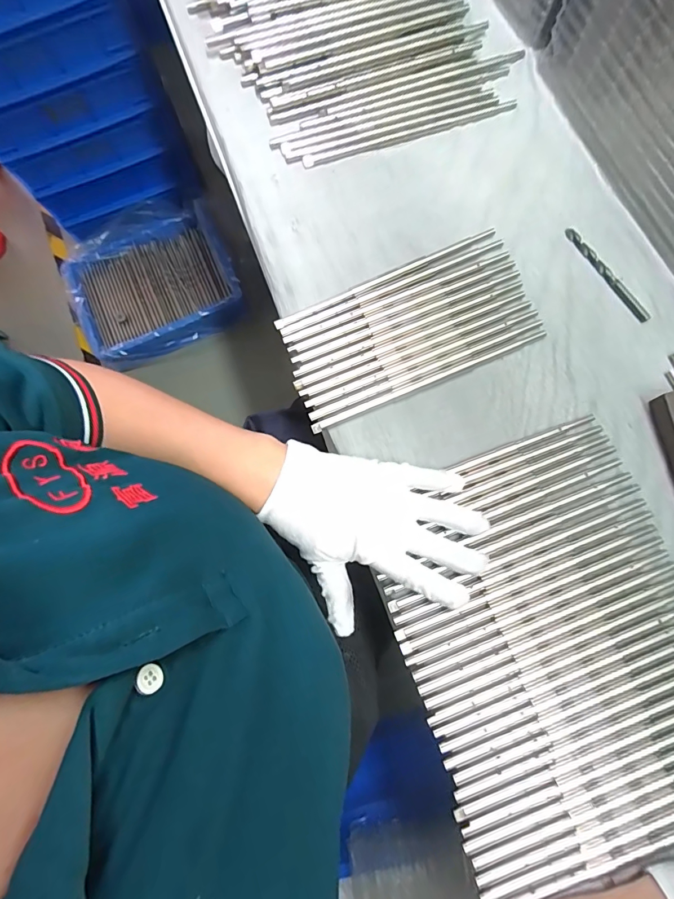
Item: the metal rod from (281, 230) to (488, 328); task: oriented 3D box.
[{"bbox_3d":[0.044,-0.149,0.367,0.208,0.005,0.009,-24,79,-5],"label":"metal rod"}]

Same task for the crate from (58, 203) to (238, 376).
[{"bbox_3d":[-0.502,-0.462,1.136,0.421,0.091,0.402,-25,79,-1],"label":"crate"}]

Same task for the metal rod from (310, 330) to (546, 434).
[{"bbox_3d":[0.078,-0.057,0.352,0.210,0.006,0.009,-22,79,-5],"label":"metal rod"}]

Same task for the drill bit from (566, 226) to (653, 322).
[{"bbox_3d":[0.238,-0.154,0.368,0.011,0.004,0.104,-34,80,-7],"label":"drill bit"}]

